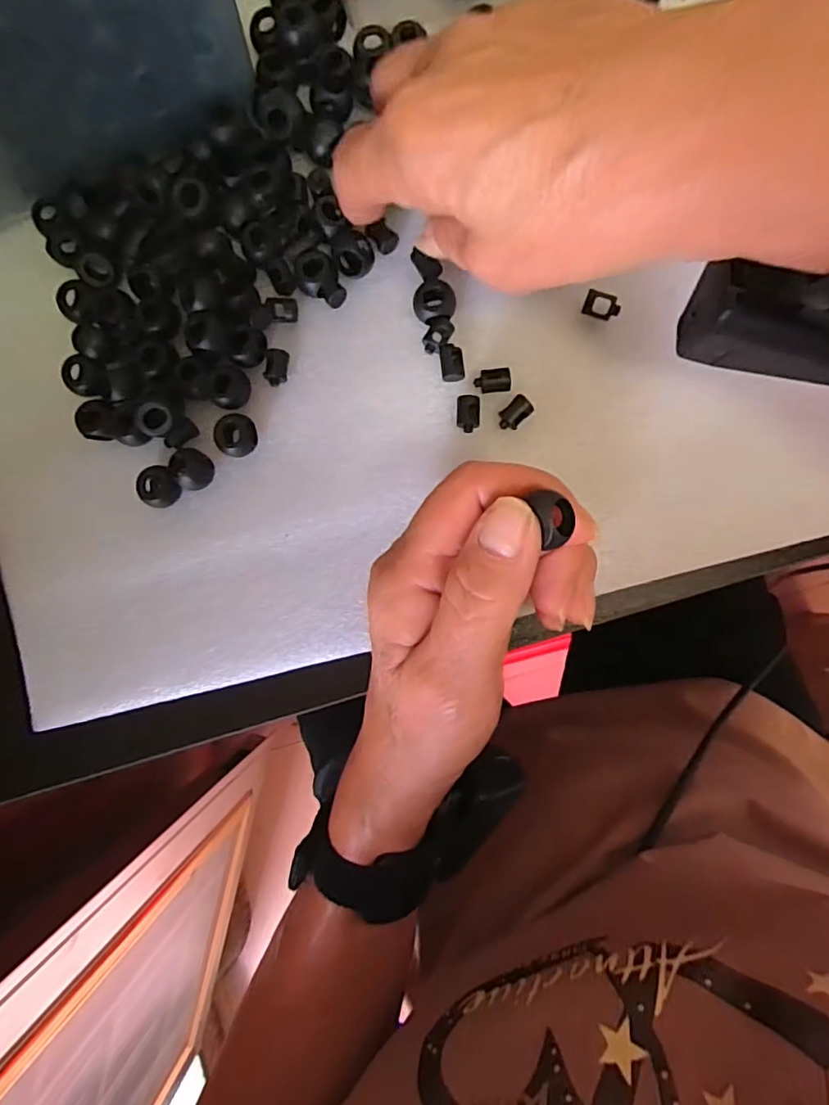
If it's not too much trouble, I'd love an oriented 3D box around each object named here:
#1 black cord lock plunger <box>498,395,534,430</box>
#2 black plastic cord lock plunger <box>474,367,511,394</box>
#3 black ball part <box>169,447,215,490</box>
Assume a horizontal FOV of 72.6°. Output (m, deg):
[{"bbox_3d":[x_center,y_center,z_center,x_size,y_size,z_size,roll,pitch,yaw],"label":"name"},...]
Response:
[{"bbox_3d":[0.041,-0.057,0.232,0.014,0.005,0.009,-45,85,0],"label":"black cord lock plunger"},{"bbox_3d":[0.032,-0.071,0.233,0.015,0.005,0.009,-5,87,3],"label":"black plastic cord lock plunger"},{"bbox_3d":[-0.093,-0.035,0.235,0.015,0.012,0.017,-4,87,3],"label":"black ball part"}]

